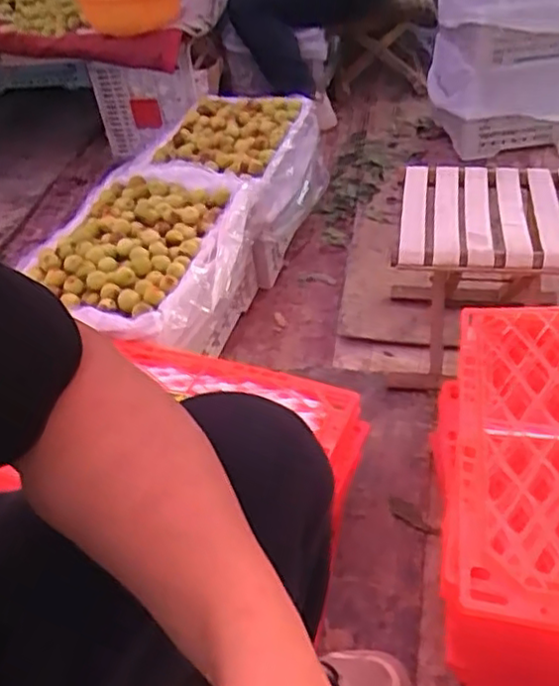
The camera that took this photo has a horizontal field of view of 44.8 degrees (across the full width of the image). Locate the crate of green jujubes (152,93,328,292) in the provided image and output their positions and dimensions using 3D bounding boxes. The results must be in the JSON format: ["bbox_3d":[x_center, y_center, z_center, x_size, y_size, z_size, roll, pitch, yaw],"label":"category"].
[{"bbox_3d":[-0.091,-0.366,1.545,0.321,0.239,0.482,6,44,13],"label":"crate of green jujubes"}]

